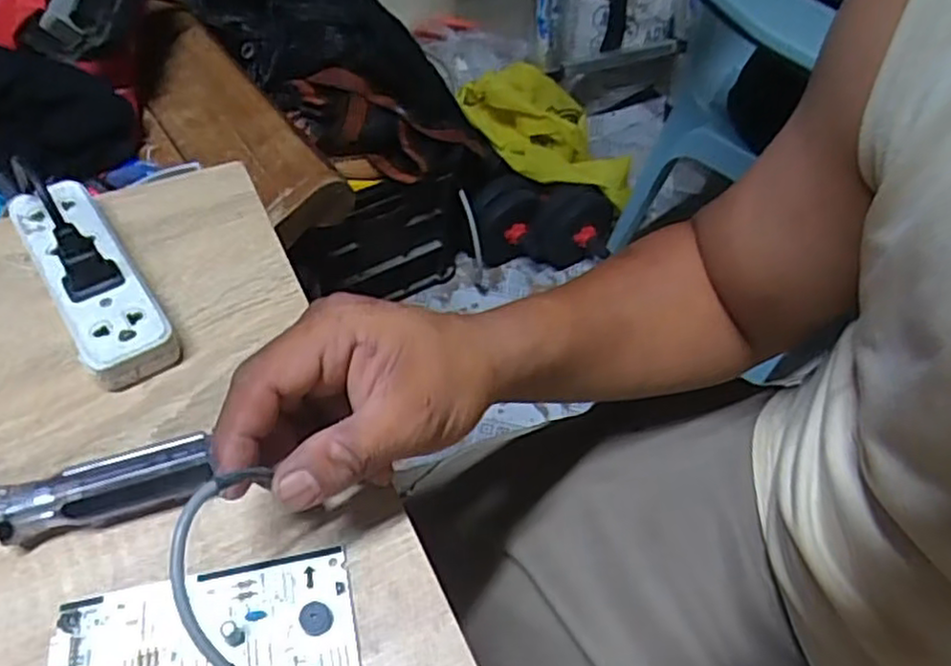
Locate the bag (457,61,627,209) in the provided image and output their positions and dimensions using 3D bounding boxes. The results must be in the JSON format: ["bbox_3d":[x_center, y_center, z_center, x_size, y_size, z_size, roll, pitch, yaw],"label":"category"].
[{"bbox_3d":[0.158,-0.423,1.414,0.367,0.152,0.264,19,54,10],"label":"bag"}]

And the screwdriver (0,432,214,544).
[{"bbox_3d":[-0.211,0.084,0.299,0.191,0.022,0.027,-15,56,-15],"label":"screwdriver"}]

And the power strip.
[{"bbox_3d":[-0.211,-0.030,0.385,0.046,0.031,0.140,-28,60,-23],"label":"power strip"}]

